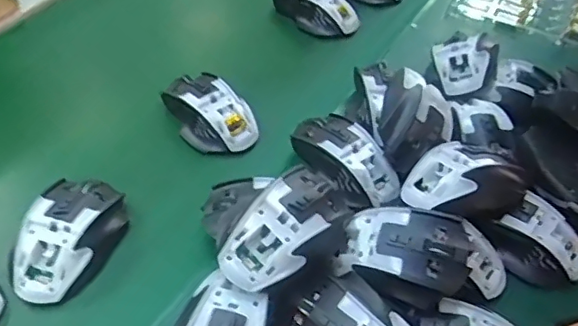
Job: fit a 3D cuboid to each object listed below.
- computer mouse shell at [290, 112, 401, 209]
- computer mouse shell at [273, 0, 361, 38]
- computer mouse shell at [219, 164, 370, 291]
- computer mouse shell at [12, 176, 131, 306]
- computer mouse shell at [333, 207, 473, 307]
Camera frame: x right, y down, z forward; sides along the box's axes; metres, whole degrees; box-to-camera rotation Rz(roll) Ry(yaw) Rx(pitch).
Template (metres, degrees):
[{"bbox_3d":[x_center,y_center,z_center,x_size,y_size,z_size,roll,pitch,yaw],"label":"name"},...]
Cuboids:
[{"bbox_3d":[0.052,-0.006,0.532,0.058,0.034,0.108,-29,57,-27],"label":"computer mouse shell"},{"bbox_3d":[0.035,-0.201,0.732,0.114,0.040,0.061,20,50,12],"label":"computer mouse shell"},{"bbox_3d":[-0.002,0.045,0.432,0.068,0.043,0.119,34,54,23],"label":"computer mouse shell"},{"bbox_3d":[-0.178,0.058,0.464,0.066,0.041,0.111,8,49,2],"label":"computer mouse shell"},{"bbox_3d":[0.086,0.068,0.429,0.093,0.034,0.068,12,68,14],"label":"computer mouse shell"}]

